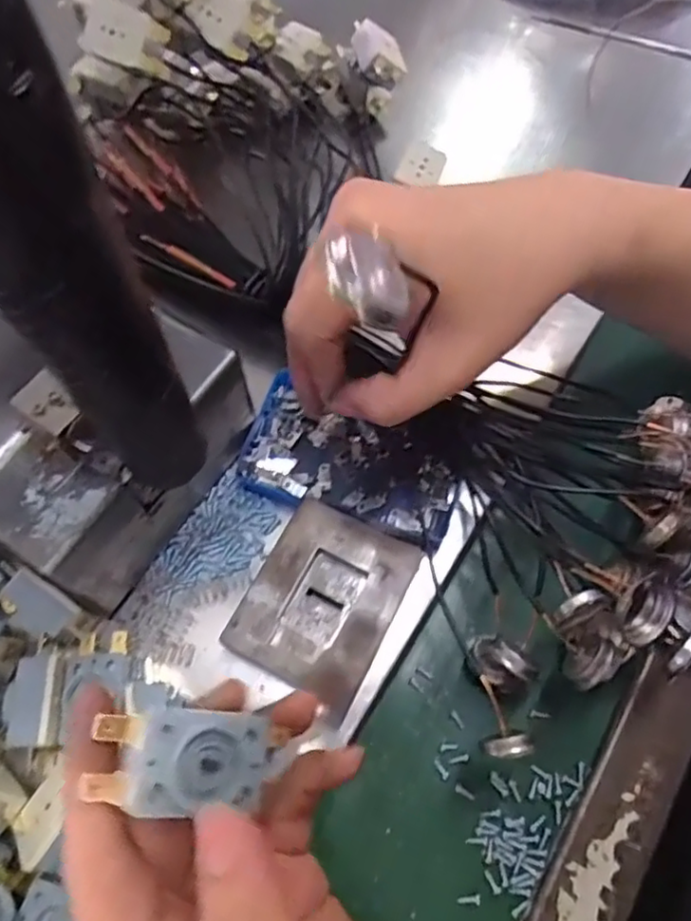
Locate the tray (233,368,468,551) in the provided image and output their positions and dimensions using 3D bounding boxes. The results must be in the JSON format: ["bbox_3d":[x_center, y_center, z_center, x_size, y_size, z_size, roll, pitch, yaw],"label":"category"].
[{"bbox_3d":[0.003,0.001,0.340,0.112,0.010,0.063,19,67,7],"label":"tray"}]

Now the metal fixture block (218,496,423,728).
[{"bbox_3d":[-0.010,0.067,0.302,0.063,0.027,0.080,27,69,10],"label":"metal fixture block"}]

